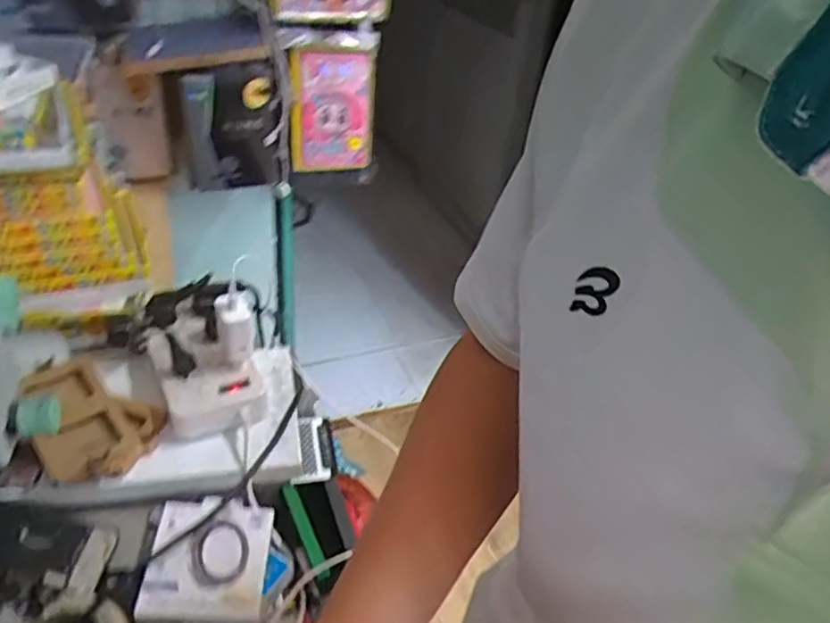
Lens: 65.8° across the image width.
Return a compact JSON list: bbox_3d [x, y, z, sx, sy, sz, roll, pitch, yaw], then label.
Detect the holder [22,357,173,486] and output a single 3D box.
[{"bbox_3d":[-0.333,0.105,0.673,0.118,0.034,0.169,-18,42,-29],"label":"holder"}]

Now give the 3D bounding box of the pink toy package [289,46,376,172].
[{"bbox_3d":[-0.162,-0.384,1.238,0.168,0.224,0.047,-16,41,-28],"label":"pink toy package"}]

